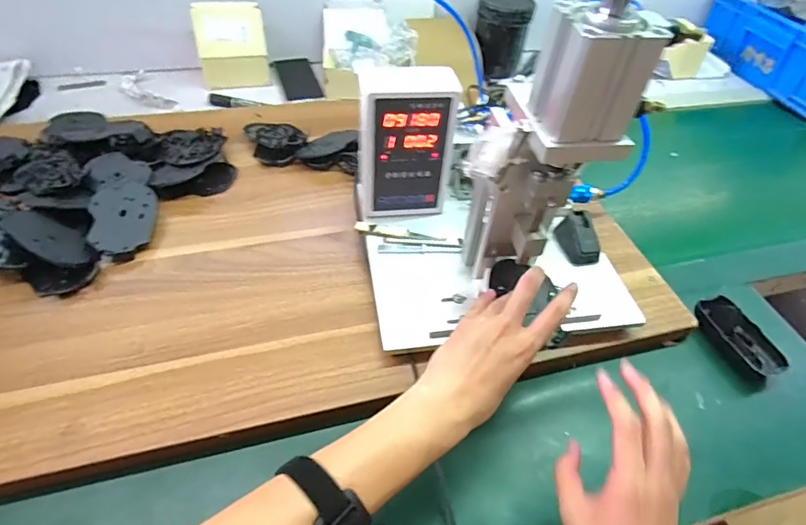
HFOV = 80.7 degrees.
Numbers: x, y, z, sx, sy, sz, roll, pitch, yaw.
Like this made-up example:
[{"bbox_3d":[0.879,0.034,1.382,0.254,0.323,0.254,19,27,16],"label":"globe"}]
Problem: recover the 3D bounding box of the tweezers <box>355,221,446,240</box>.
[{"bbox_3d":[-0.004,-0.038,0.609,0.114,0.011,0.013,6,48,0],"label":"tweezers"}]

